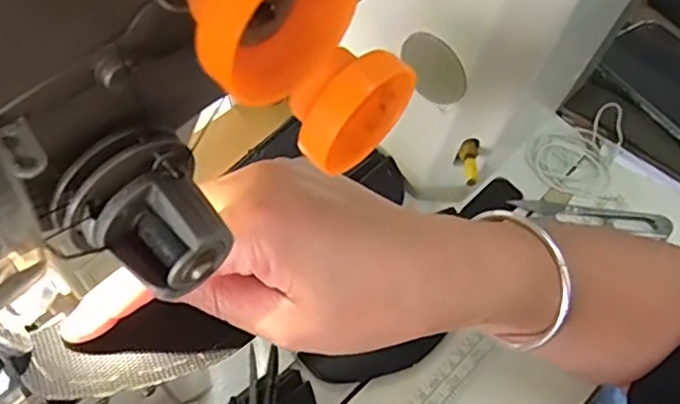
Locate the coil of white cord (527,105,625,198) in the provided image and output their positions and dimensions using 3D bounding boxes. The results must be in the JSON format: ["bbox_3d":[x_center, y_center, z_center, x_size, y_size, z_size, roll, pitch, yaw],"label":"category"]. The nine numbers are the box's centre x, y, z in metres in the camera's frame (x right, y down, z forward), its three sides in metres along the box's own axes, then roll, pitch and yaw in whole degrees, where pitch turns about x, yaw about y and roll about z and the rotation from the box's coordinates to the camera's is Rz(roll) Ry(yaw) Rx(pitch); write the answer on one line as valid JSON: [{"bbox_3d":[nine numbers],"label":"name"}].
[{"bbox_3d":[0.189,-0.045,0.505,0.067,0.023,0.082,16,57,12],"label":"coil of white cord"}]

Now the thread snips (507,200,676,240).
[{"bbox_3d":[0.190,0.009,0.479,0.114,0.011,0.023,12,56,9],"label":"thread snips"}]

